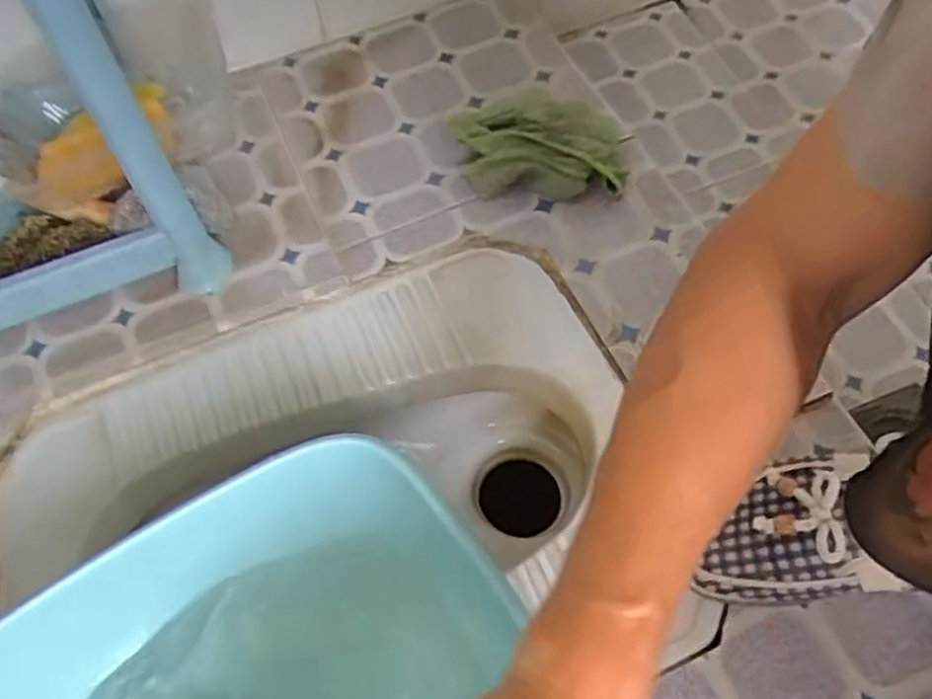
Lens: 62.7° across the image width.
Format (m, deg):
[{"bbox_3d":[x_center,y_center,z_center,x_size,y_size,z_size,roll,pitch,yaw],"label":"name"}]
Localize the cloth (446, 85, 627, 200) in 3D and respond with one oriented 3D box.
[{"bbox_3d":[0.066,-0.180,0.692,0.150,0.064,0.094,-7,58,0],"label":"cloth"}]

